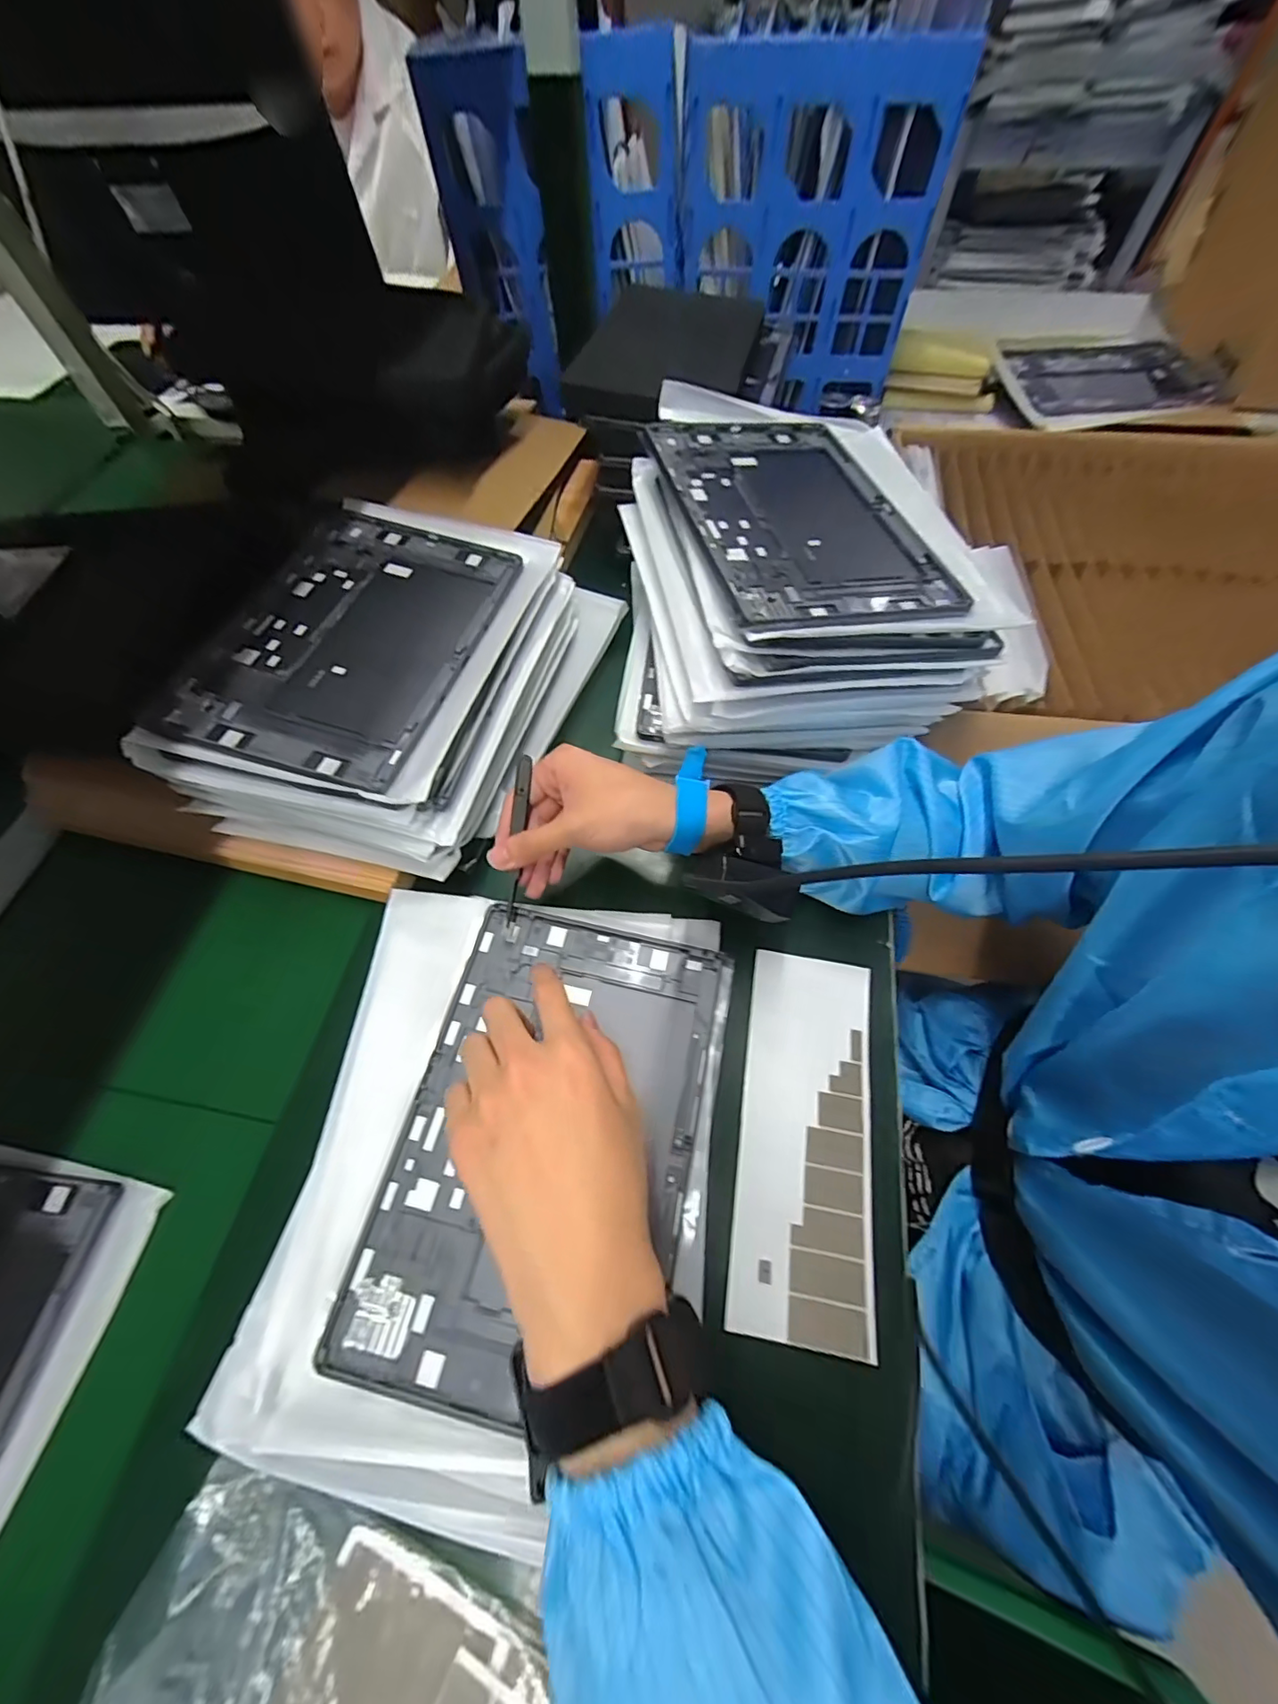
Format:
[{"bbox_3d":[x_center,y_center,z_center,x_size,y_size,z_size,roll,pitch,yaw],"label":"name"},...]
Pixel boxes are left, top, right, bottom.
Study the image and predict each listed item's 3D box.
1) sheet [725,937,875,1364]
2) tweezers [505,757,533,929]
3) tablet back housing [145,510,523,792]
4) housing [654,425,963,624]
[{"bbox_3d":[0.107,0.173,0.351,0.079,0.009,0.215,8,62,6],"label":"sheet"},{"bbox_3d":[-0.082,-0.007,0.371,0.011,0.015,0.114,9,101,7],"label":"tweezers"},{"bbox_3d":[-0.215,-0.164,0.412,0.175,0.008,0.255,15,61,2],"label":"tablet back housing"},{"bbox_3d":[0.115,-0.254,0.412,0.165,0.007,0.257,-9,62,-11],"label":"housing"}]

